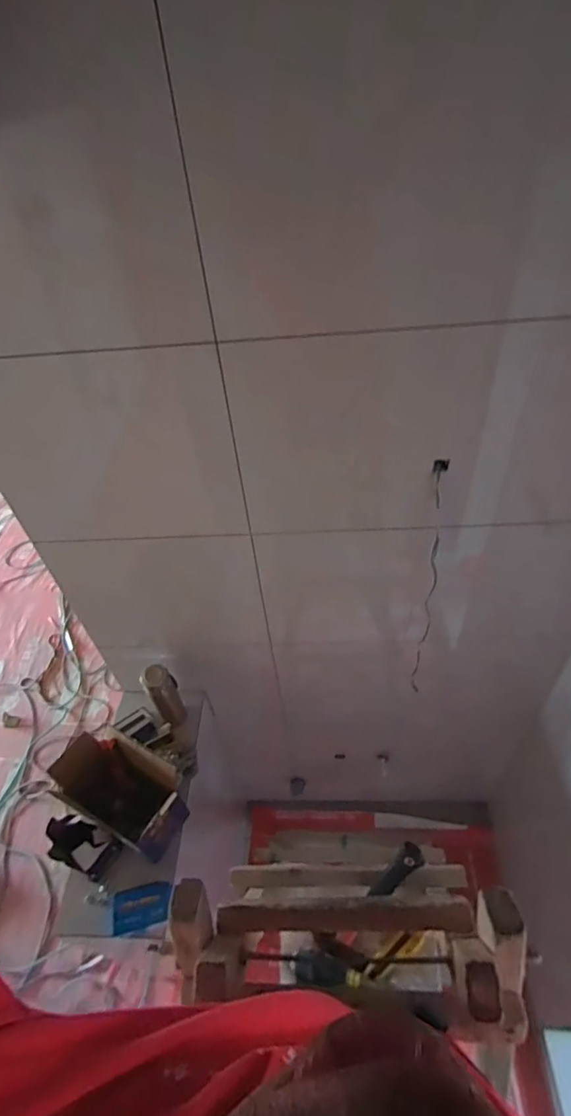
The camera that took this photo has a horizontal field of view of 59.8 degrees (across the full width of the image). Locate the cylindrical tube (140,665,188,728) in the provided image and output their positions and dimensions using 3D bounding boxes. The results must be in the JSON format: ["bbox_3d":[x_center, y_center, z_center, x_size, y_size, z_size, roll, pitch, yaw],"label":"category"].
[{"bbox_3d":[-0.324,0.375,1.340,0.071,0.208,0.071,-4,45,4],"label":"cylindrical tube"}]

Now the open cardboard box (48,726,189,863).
[{"bbox_3d":[-0.375,0.558,1.176,0.279,0.202,0.179,21,52,25],"label":"open cardboard box"}]

